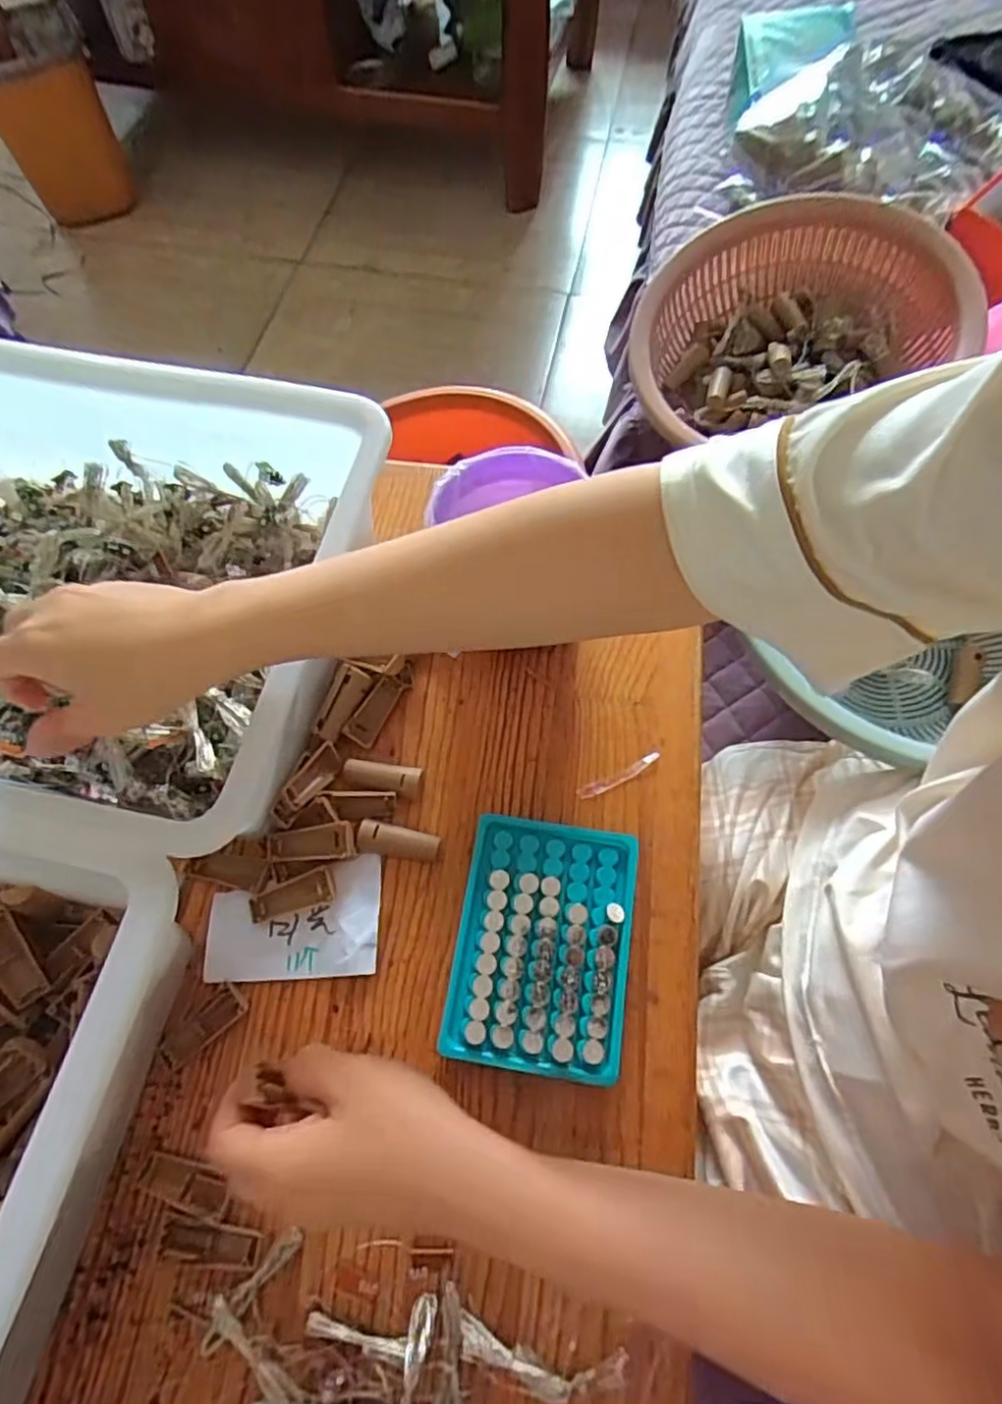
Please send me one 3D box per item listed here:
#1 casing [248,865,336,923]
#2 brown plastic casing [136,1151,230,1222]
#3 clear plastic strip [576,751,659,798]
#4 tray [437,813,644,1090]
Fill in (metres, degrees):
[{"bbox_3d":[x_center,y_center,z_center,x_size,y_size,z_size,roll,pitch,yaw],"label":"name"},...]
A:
[{"bbox_3d":[-0.124,0.116,0.404,0.051,0.008,0.020,-21,66,-8],"label":"casing"},{"bbox_3d":[-0.164,0.250,0.353,0.048,0.006,0.018,18,66,9],"label":"brown plastic casing"},{"bbox_3d":[0.077,0.048,0.440,0.058,0.004,0.010,-22,66,-9],"label":"clear plastic strip"},{"bbox_3d":[0.024,0.136,0.390,0.096,0.020,0.131,8,65,5],"label":"tray"}]

